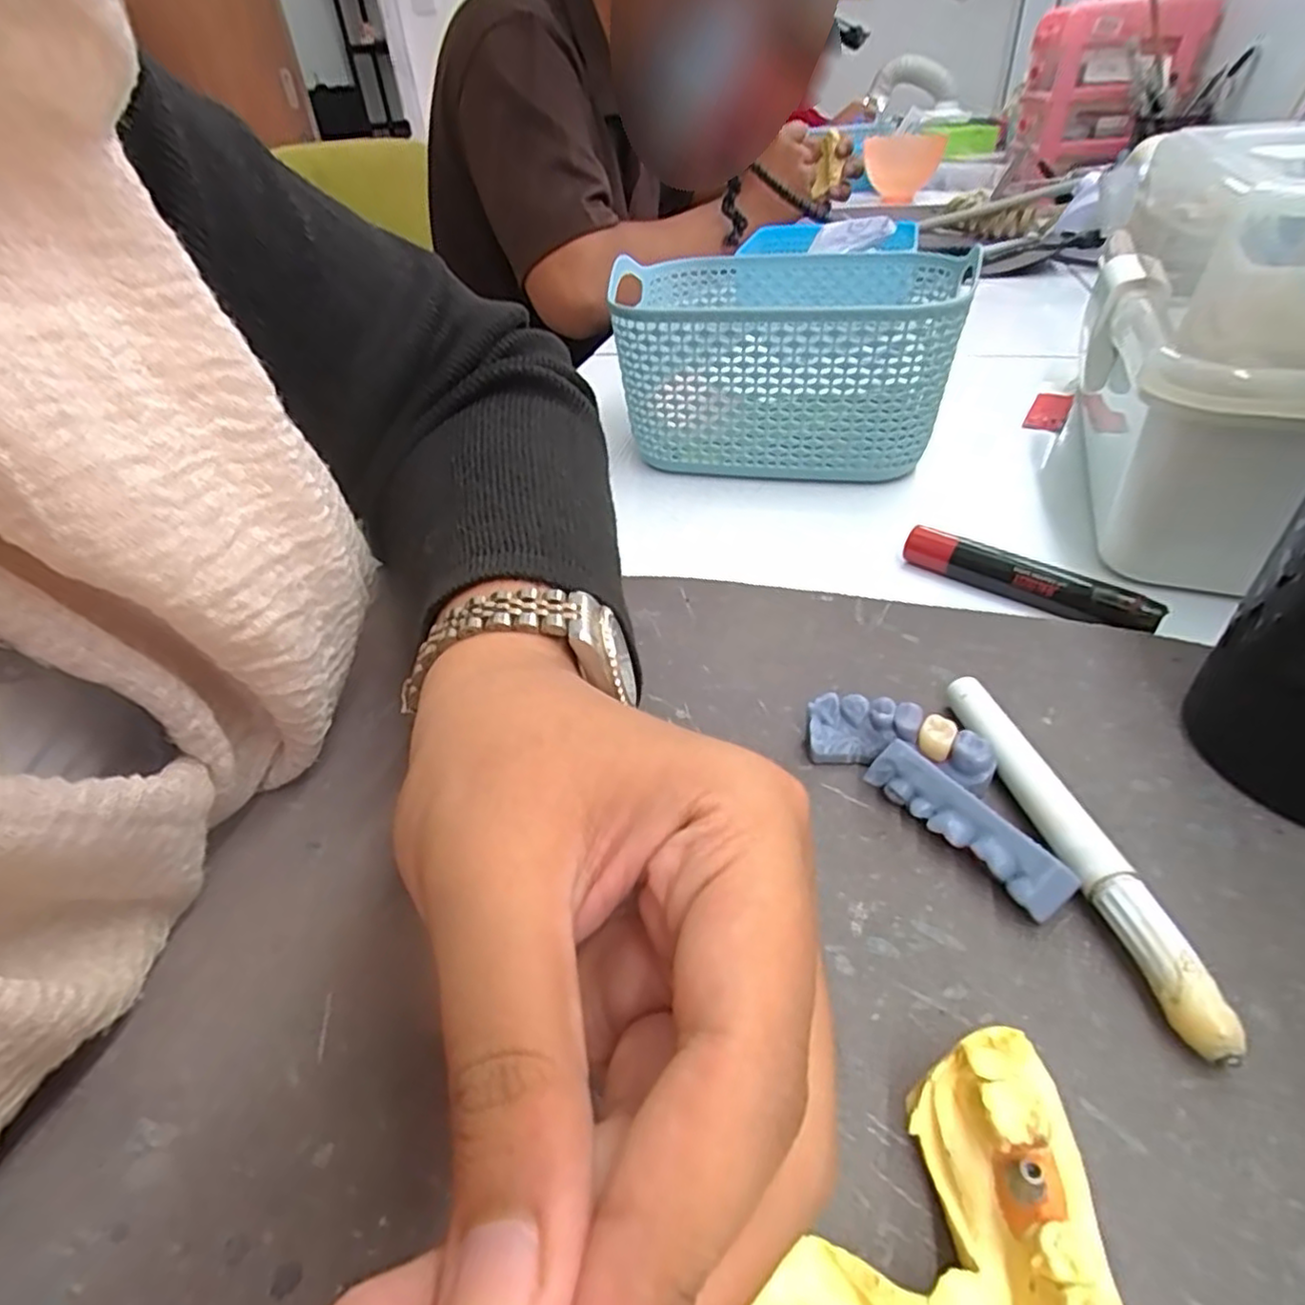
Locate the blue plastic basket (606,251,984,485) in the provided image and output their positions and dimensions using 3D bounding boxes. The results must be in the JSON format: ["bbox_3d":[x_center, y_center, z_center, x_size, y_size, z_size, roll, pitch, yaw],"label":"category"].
[{"bbox_3d":[0.067,-0.154,0.359,0.161,0.076,0.124,7,40,13],"label":"blue plastic basket"}]

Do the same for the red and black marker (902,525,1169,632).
[{"bbox_3d":[0.136,-0.027,0.252,0.089,0.011,0.013,29,49,33],"label":"red and black marker"}]

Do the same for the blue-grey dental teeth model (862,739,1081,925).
[{"bbox_3d":[0.078,0.044,0.171,0.010,0.016,0.052,-24,44,-21],"label":"blue-grey dental teeth model"}]

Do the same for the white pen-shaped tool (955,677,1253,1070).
[{"bbox_3d":[0.101,0.044,0.169,0.011,0.014,0.104,-7,39,-5],"label":"white pen-shaped tool"}]

